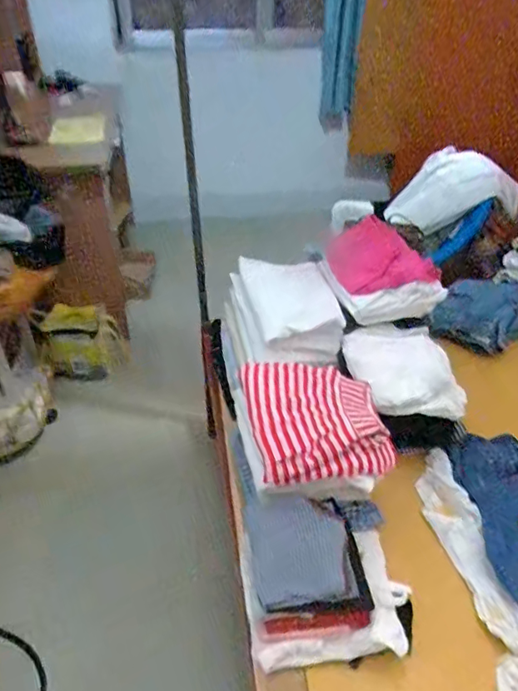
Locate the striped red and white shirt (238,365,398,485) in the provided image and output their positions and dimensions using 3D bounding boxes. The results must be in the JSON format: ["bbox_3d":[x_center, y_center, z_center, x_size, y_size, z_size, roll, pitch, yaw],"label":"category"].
[{"bbox_3d":[0.095,0.113,0.888,0.219,0.086,0.219,-7,39,-9],"label":"striped red and white shirt"}]

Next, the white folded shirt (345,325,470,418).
[{"bbox_3d":[0.278,0.051,1.029,0.190,0.070,0.210,-3,38,-5],"label":"white folded shirt"}]

